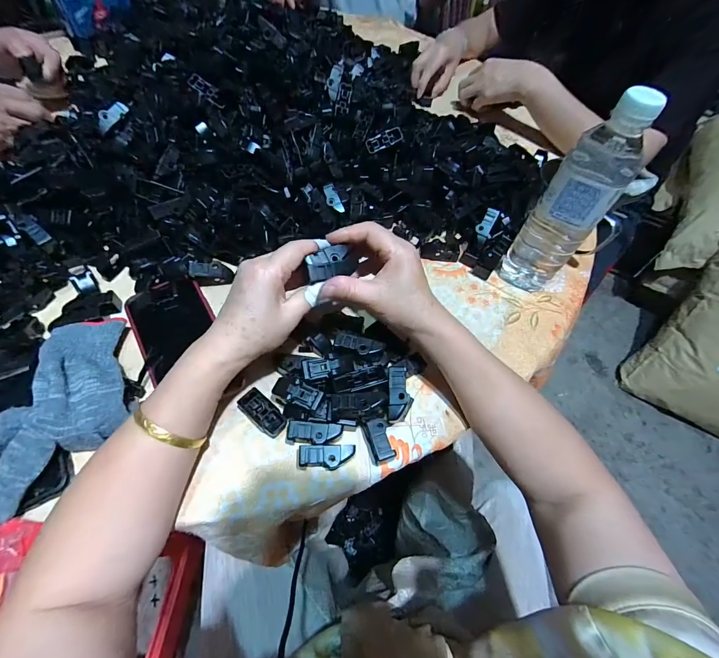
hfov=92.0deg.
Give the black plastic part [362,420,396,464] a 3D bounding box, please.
[{"bbox_3d":[0.016,0.102,0.315,0.021,0.023,0.036,-15,61,-12],"label":"black plastic part"}]

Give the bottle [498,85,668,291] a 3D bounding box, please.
[{"bbox_3d":[0.220,-0.125,0.365,0.064,0.210,0.053,31,62,15],"label":"bottle"}]

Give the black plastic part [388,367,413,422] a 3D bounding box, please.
[{"bbox_3d":[0.037,0.059,0.318,0.022,0.017,0.048,1,75,-2],"label":"black plastic part"}]

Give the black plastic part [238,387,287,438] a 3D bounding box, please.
[{"bbox_3d":[-0.090,0.078,0.323,0.047,0.011,0.023,38,64,18],"label":"black plastic part"}]

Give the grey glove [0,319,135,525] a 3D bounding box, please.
[{"bbox_3d":[-0.267,0.061,0.306,0.139,0.041,0.139,-35,67,-21],"label":"grey glove"}]

